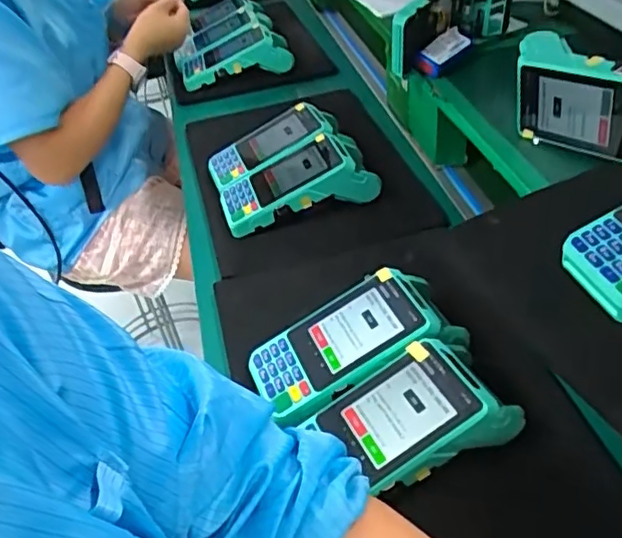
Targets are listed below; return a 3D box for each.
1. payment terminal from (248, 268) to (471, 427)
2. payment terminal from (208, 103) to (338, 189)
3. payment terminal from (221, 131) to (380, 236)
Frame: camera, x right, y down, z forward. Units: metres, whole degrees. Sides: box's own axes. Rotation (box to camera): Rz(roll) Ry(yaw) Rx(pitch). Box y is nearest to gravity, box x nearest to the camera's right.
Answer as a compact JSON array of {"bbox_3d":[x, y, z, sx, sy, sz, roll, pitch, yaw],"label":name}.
[{"bbox_3d":[0.032,0.056,0.485,0.165,0.048,0.085,-17,43,-11],"label":"payment terminal"},{"bbox_3d":[-0.045,-0.147,0.721,0.156,0.037,0.083,-27,43,3],"label":"payment terminal"},{"bbox_3d":[-0.017,-0.094,0.670,0.163,0.065,0.089,-13,42,-6],"label":"payment terminal"}]

